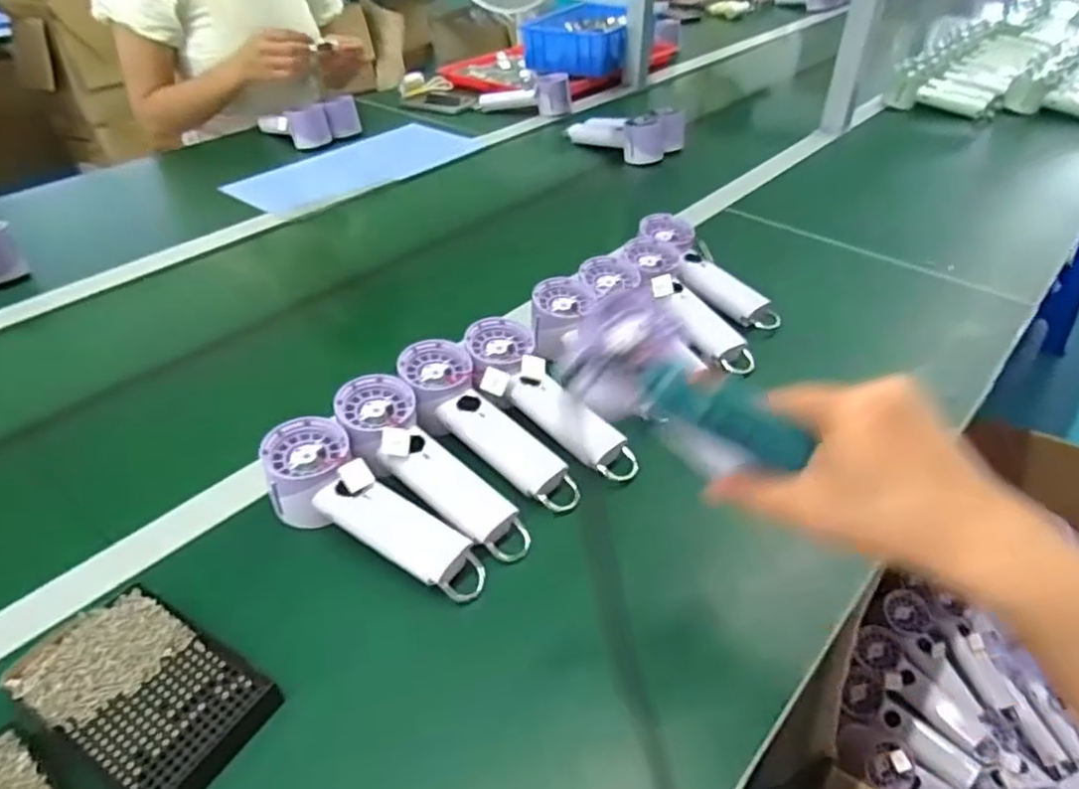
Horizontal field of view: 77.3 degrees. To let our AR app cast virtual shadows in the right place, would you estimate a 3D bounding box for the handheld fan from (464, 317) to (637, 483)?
[{"bbox_3d":[0.006,0.002,0.586,0.064,0.032,0.192,-32,67,-32],"label":"handheld fan"}]

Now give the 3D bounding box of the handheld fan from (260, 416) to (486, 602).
[{"bbox_3d":[-0.126,0.085,0.489,0.186,0.053,0.064,27,47,29],"label":"handheld fan"}]

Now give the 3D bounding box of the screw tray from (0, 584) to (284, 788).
[{"bbox_3d":[-0.238,0.176,0.404,0.142,0.020,0.083,21,44,24],"label":"screw tray"}]

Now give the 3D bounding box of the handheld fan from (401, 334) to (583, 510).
[{"bbox_3d":[-0.045,0.025,0.564,0.068,0.034,0.192,-33,66,-33],"label":"handheld fan"}]

